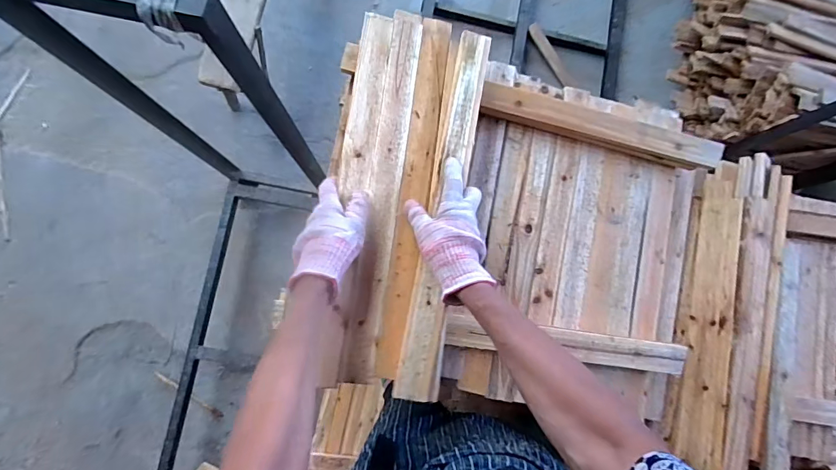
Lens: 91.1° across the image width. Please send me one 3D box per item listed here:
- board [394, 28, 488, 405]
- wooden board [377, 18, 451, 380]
[{"bbox_3d":[0.039,-0.039,0.544,0.050,0.021,0.494,9,81,1],"label":"board"},{"bbox_3d":[-0.002,-0.064,0.549,0.039,0.016,0.490,8,81,1],"label":"wooden board"}]

